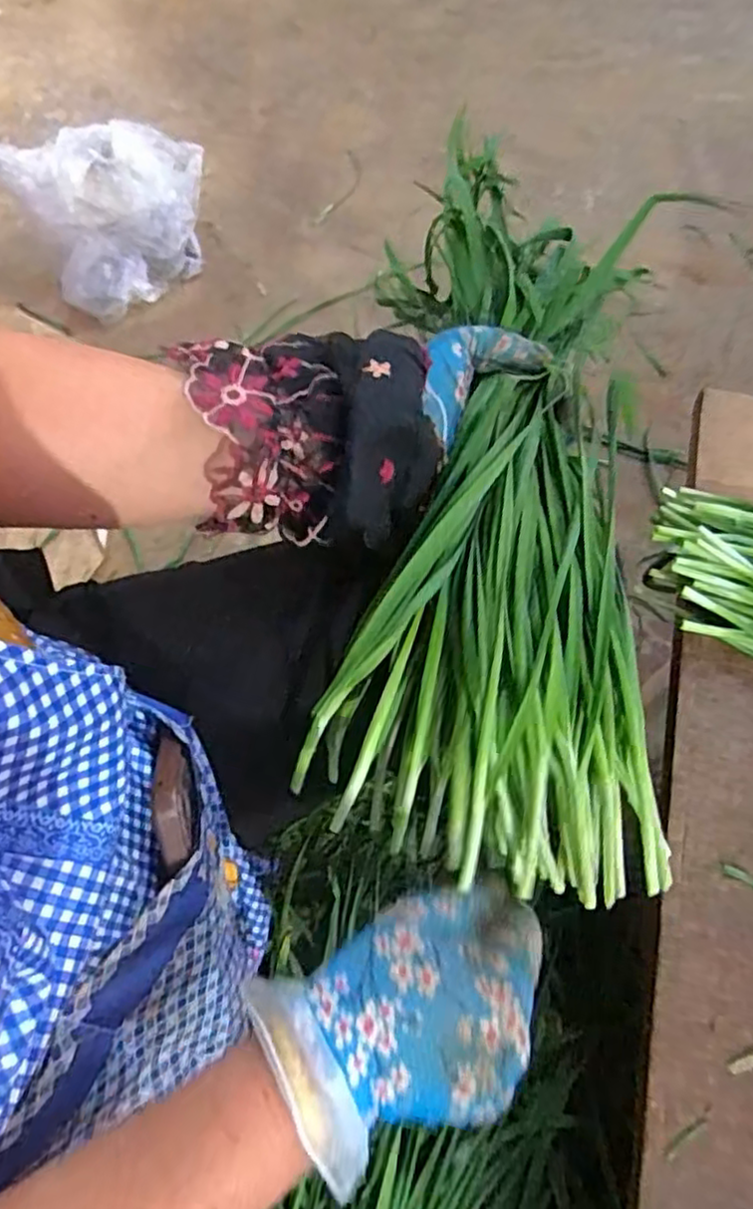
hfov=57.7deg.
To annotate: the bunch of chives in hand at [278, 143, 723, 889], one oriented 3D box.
[{"bbox_3d":[0.063,-0.052,0.363,0.162,0.071,0.376,5,79,2],"label":"bunch of chives in hand"}]

